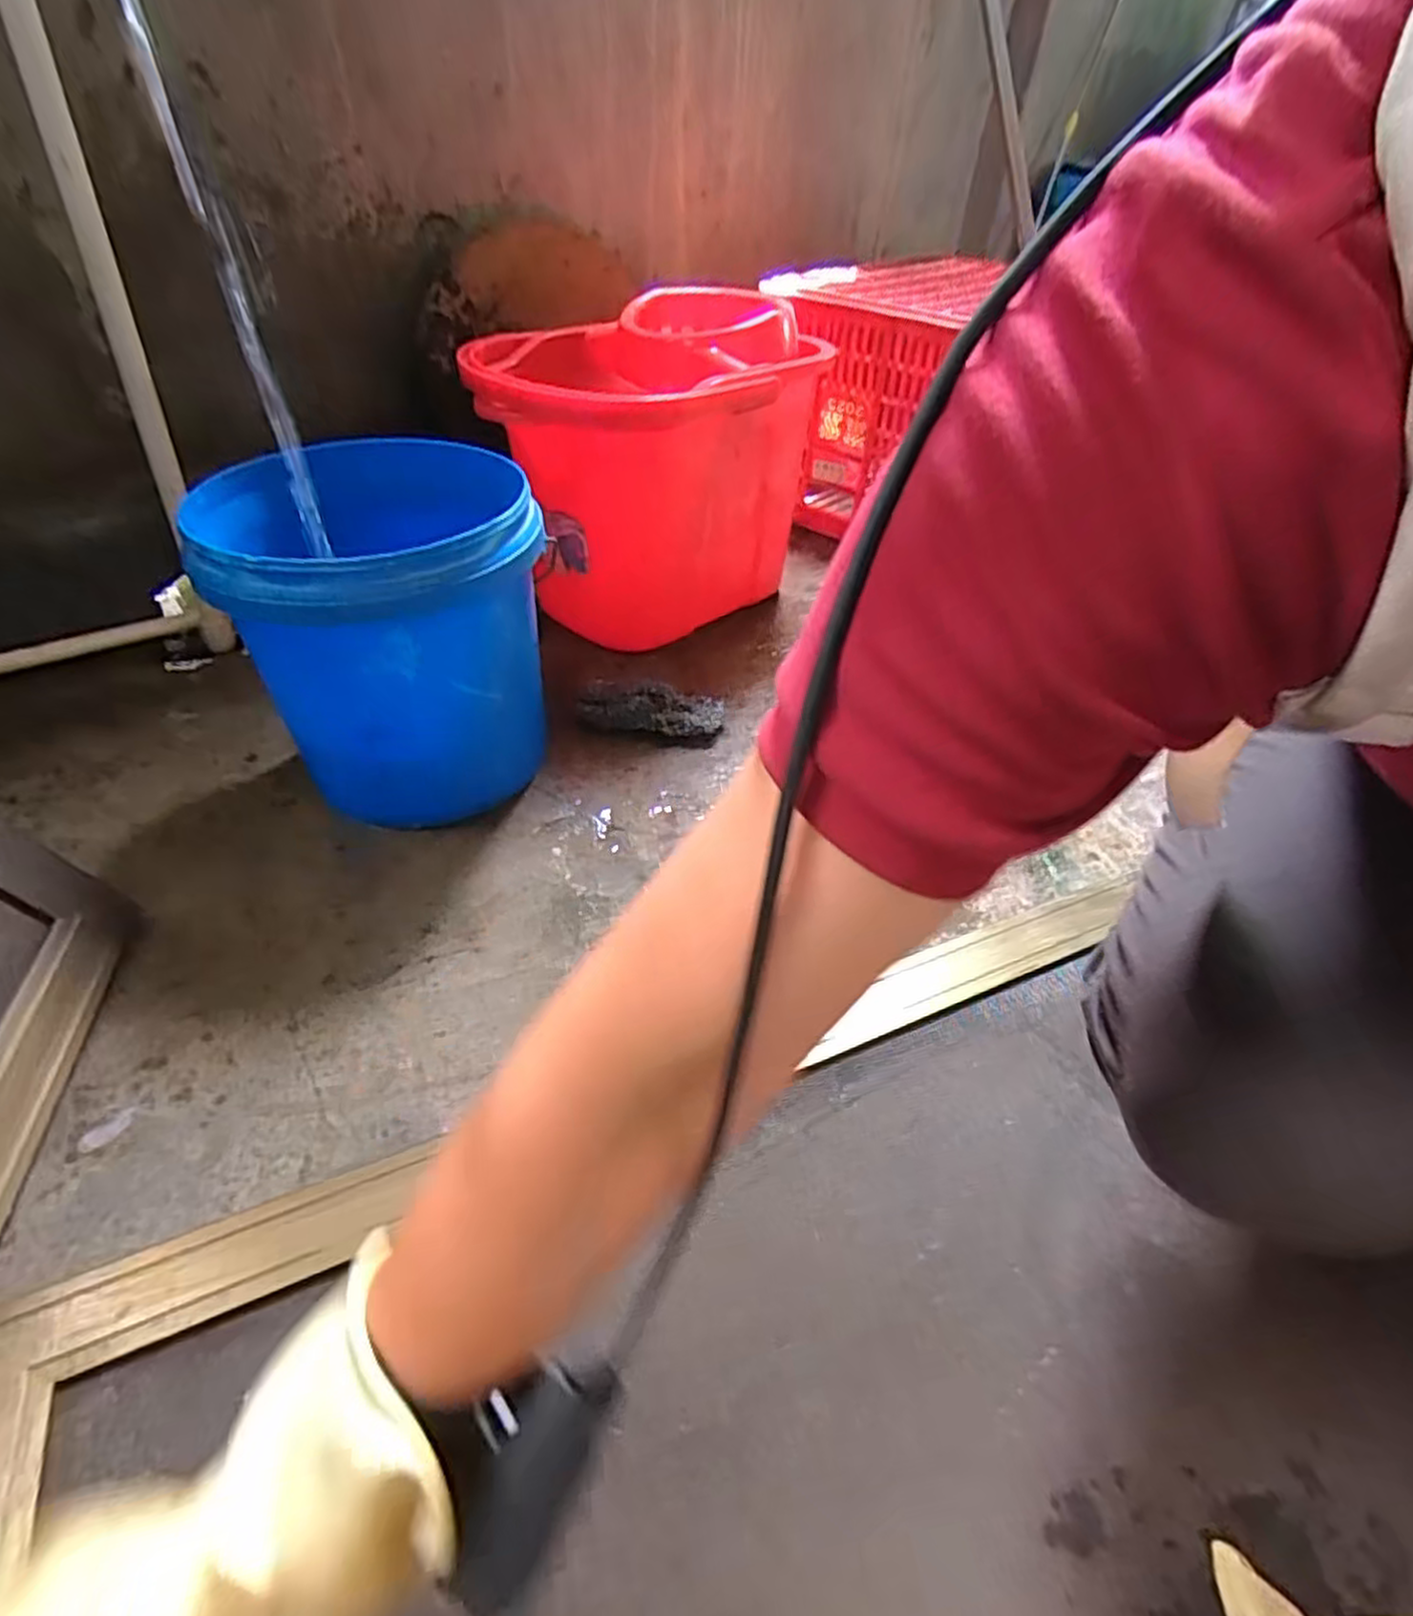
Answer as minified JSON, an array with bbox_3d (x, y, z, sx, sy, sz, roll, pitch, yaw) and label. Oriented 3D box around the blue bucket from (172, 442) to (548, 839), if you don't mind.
[{"bbox_3d":[-0.279,-0.163,0.675,0.247,0.234,0.274,-14,47,-22],"label":"blue bucket"}]

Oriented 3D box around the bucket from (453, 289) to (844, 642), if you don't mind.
[{"bbox_3d":[-0.069,-0.402,0.935,0.362,0.350,0.393,4,43,-4],"label":"bucket"}]

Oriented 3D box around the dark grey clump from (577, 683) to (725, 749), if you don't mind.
[{"bbox_3d":[-0.059,-0.101,0.815,0.152,0.045,0.064,6,43,-2],"label":"dark grey clump"}]

